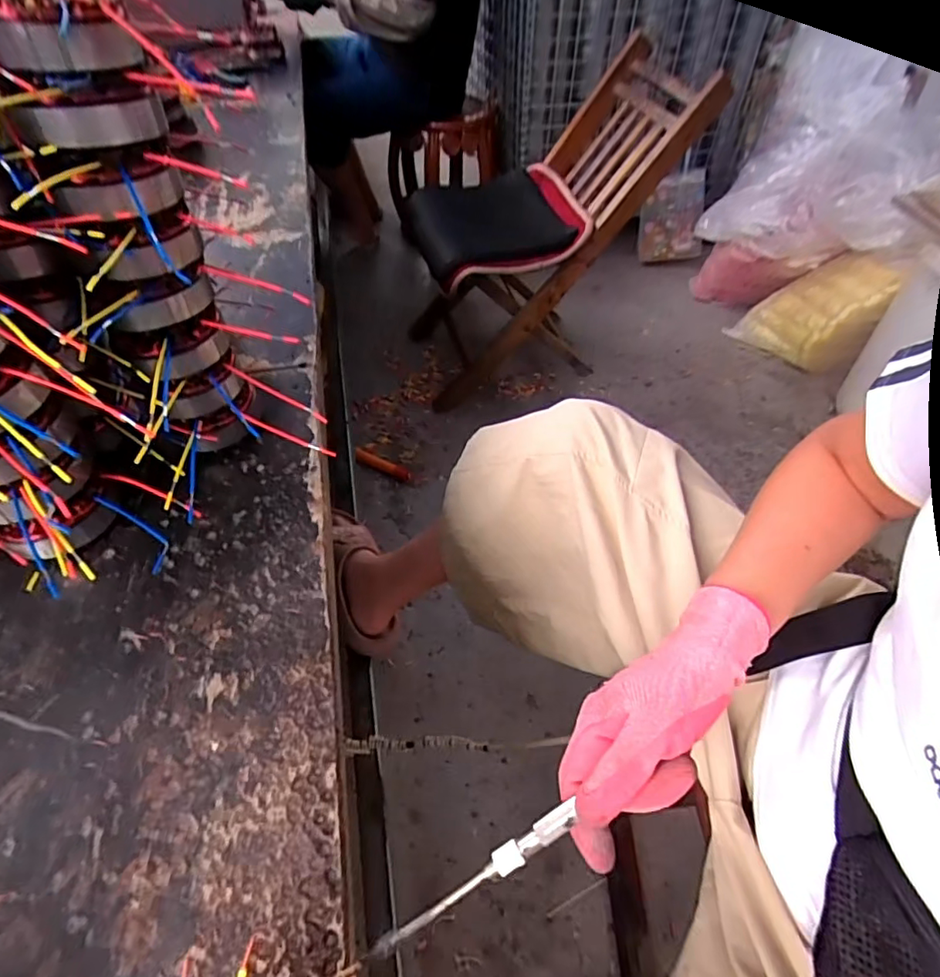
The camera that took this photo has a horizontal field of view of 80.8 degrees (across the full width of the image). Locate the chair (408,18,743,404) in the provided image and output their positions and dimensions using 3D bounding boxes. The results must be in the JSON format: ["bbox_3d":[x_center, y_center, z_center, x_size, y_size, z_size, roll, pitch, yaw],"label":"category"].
[{"bbox_3d":[0.199,-0.601,1.306,0.675,0.602,0.486,-11,51,-10],"label":"chair"}]

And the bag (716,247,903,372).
[{"bbox_3d":[0.840,-0.445,1.387,0.306,0.259,0.162,27,54,22],"label":"bag"}]

